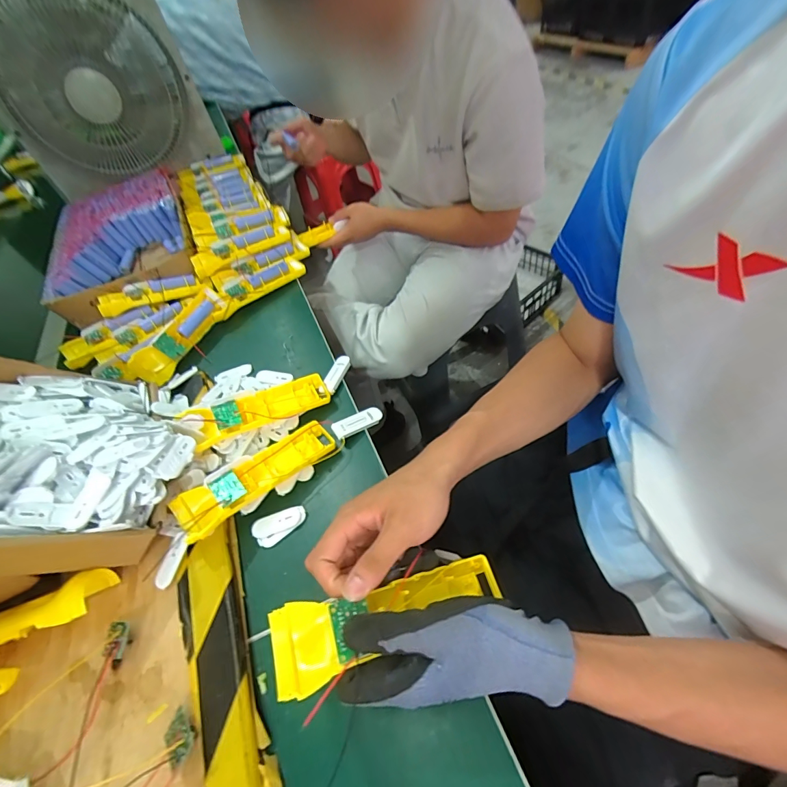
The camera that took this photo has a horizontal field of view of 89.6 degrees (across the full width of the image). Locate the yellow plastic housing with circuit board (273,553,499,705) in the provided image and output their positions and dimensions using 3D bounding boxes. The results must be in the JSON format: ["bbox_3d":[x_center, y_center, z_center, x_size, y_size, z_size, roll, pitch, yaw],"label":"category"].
[{"bbox_3d":[0.000,0.153,0.278,0.163,0.021,0.048,-11,49,-20],"label":"yellow plastic housing with circuit board"}]

